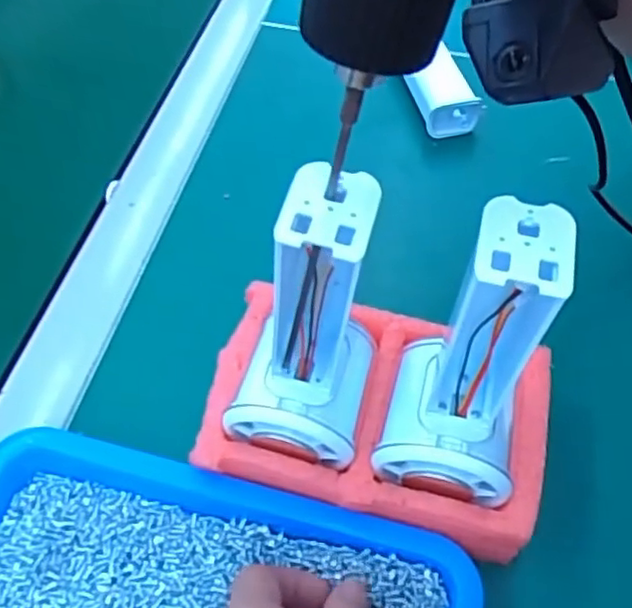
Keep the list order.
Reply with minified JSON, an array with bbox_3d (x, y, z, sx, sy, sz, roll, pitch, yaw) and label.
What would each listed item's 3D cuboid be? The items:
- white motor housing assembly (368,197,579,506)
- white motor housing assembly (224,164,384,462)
[{"bbox_3d":[0.056,0.019,0.225,0.048,0.123,0.053,12,55,6],"label":"white motor housing assembly"},{"bbox_3d":[-0.001,0.002,0.236,0.052,0.126,0.065,12,55,6],"label":"white motor housing assembly"}]

